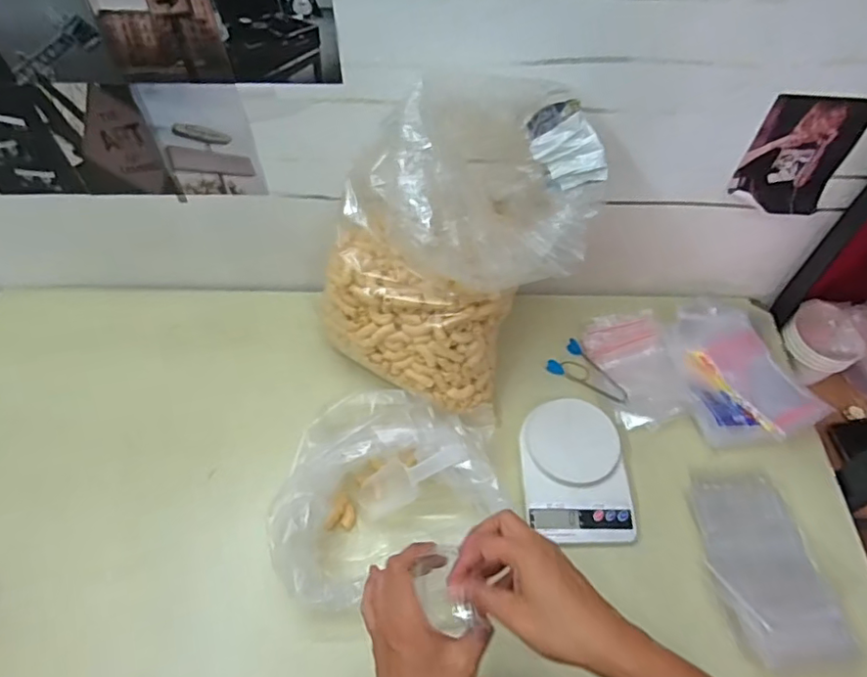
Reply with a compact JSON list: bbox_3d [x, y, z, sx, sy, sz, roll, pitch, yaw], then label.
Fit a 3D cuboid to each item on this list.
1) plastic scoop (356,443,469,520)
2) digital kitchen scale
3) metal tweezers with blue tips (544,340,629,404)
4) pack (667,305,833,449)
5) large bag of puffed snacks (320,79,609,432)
[{"bbox_3d":[-0.025,0.168,0.699,0.047,0.150,0.054,25,44,-39],"label":"plastic scoop"},{"bbox_3d":[0.177,0.164,0.725,0.128,0.029,0.174,-2,56,-2],"label":"digital kitchen scale"},{"bbox_3d":[0.219,0.054,0.813,0.060,0.013,0.112,-38,64,-23],"label":"metal tweezers with blue tips"},{"bbox_3d":[0.426,0.047,0.810,0.171,0.033,0.212,-5,56,-4],"label":"pack"},{"bbox_3d":[0.031,-0.101,0.688,0.258,0.335,0.247,31,61,19],"label":"large bag of puffed snacks"}]

